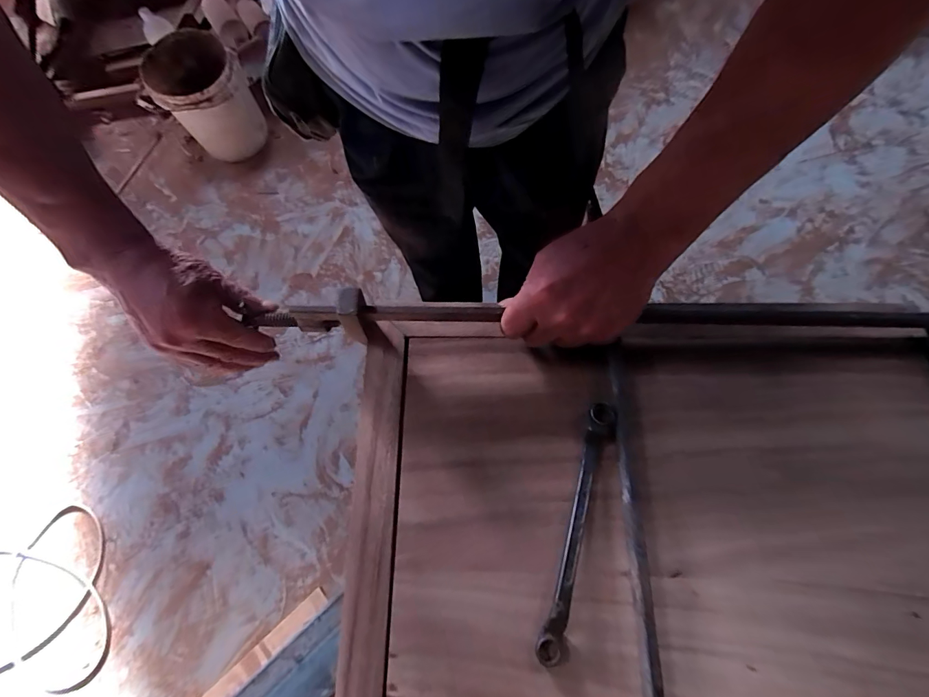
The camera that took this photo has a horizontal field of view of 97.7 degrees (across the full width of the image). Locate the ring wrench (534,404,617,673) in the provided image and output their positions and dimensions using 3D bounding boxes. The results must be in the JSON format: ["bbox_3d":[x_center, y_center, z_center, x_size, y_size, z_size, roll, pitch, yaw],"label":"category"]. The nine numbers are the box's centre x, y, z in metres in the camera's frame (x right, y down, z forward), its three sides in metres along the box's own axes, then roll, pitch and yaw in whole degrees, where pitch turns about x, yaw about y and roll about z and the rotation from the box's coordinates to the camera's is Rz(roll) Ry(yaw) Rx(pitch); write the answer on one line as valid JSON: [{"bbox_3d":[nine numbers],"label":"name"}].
[{"bbox_3d":[0.089,0.138,0.318,0.019,0.016,0.195,16,74,6],"label":"ring wrench"}]

